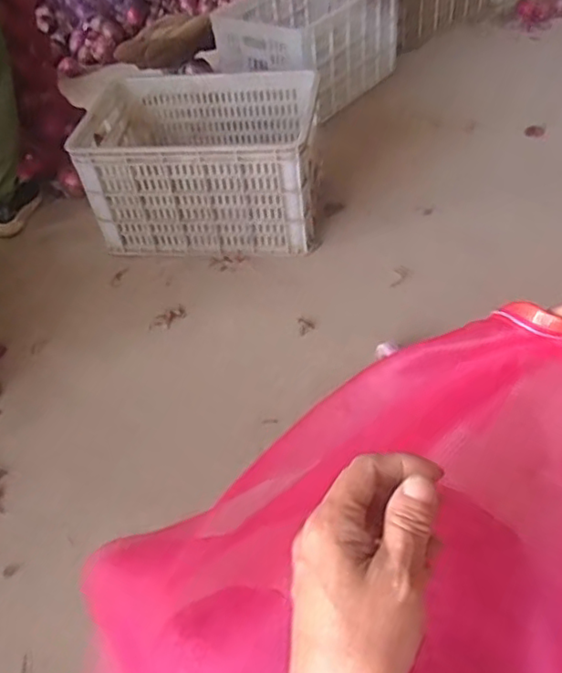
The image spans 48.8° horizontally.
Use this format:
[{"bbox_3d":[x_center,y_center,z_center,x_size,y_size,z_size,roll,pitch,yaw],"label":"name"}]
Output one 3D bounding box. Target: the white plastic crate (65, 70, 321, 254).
[{"bbox_3d":[-0.178,-0.427,1.480,0.518,0.247,0.353,2,46,10],"label":"white plastic crate"}]

